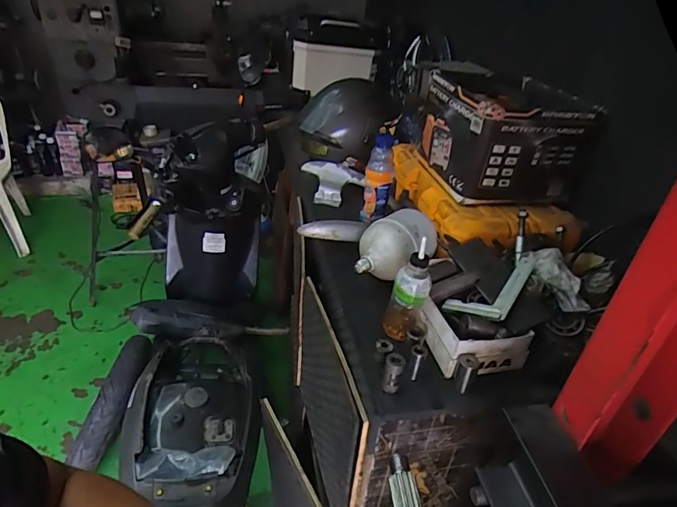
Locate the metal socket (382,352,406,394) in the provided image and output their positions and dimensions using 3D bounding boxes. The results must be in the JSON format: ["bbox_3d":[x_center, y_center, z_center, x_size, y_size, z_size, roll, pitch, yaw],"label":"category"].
[{"bbox_3d":[0.080,0.175,0.648,0.026,0.059,0.027,13,33,11],"label":"metal socket"}]

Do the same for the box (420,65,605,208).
[{"bbox_3d":[0.372,-0.271,1.011,0.299,0.197,0.302,0,33,-10],"label":"box"}]

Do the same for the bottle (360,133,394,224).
[{"bbox_3d":[0.093,-0.174,1.024,0.060,0.198,0.055,8,33,3],"label":"bottle"}]

